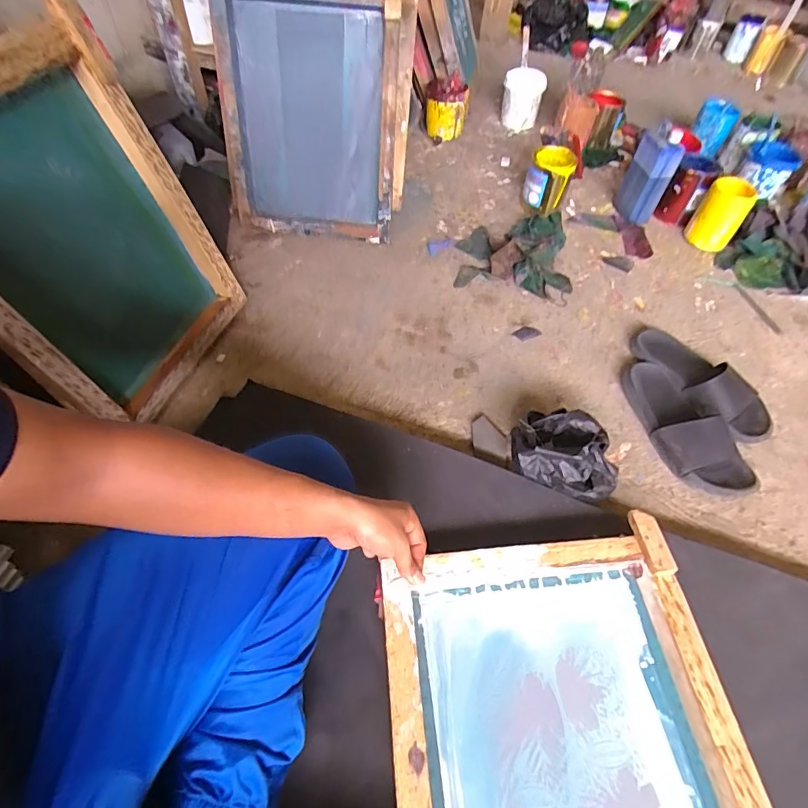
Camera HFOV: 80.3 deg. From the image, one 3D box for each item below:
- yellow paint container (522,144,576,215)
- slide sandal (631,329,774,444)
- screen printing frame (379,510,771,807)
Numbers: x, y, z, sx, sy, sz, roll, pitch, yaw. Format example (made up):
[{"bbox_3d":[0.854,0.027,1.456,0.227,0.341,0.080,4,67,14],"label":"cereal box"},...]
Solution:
[{"bbox_3d":[0.360,-0.558,1.199,0.108,0.115,0.134,16,55,9],"label":"yellow paint container"},{"bbox_3d":[0.542,-0.047,0.889,0.105,0.060,0.285,-21,58,-17],"label":"slide sandal"},{"bbox_3d":[0.177,0.385,0.513,0.369,0.062,0.468,-4,54,-5],"label":"screen printing frame"}]

